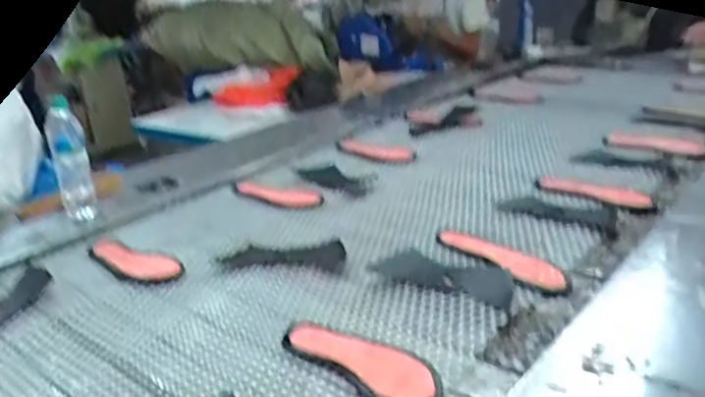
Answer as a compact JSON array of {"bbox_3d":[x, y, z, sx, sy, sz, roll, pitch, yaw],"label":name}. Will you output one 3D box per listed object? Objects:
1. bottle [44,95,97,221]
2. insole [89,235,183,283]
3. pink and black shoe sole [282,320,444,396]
[{"bbox_3d":[-0.528,-0.066,1.163,0.060,0.240,0.078,-14,23,-23],"label":"bottle"},{"bbox_3d":[-0.374,0.096,1.036,0.220,0.021,0.076,13,27,37],"label":"insole"},{"bbox_3d":[0.011,0.190,0.736,0.239,0.014,0.078,16,29,42],"label":"pink and black shoe sole"}]

